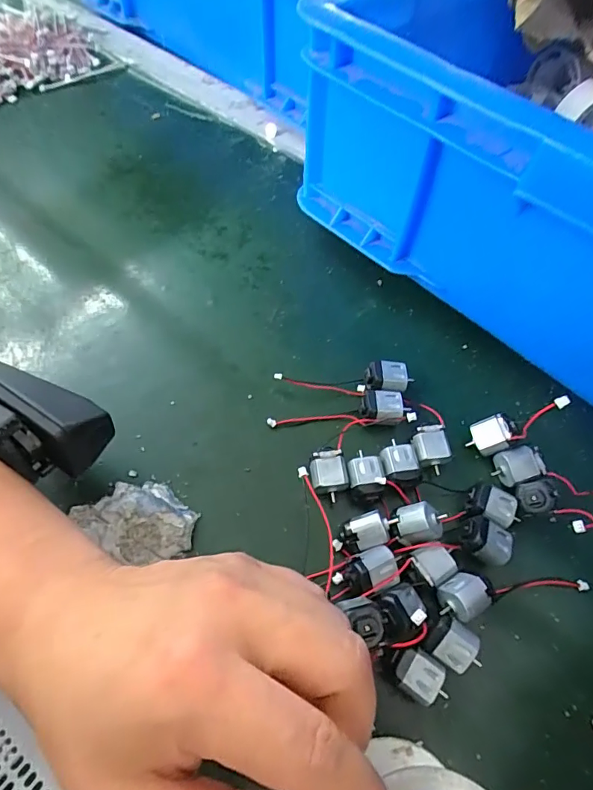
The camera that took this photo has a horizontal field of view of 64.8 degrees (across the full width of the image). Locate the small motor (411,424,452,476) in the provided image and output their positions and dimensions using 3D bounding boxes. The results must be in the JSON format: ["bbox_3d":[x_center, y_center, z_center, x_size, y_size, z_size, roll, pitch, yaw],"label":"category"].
[{"bbox_3d":[0.074,0.031,0.263,0.019,0.015,0.024,-5,62,-4],"label":"small motor"}]

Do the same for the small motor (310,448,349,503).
[{"bbox_3d":[0.018,0.044,0.256,0.019,0.016,0.026,-8,62,-5],"label":"small motor"}]

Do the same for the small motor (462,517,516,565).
[{"bbox_3d":[0.096,0.074,0.236,0.024,0.015,0.019,34,73,-2],"label":"small motor"}]

